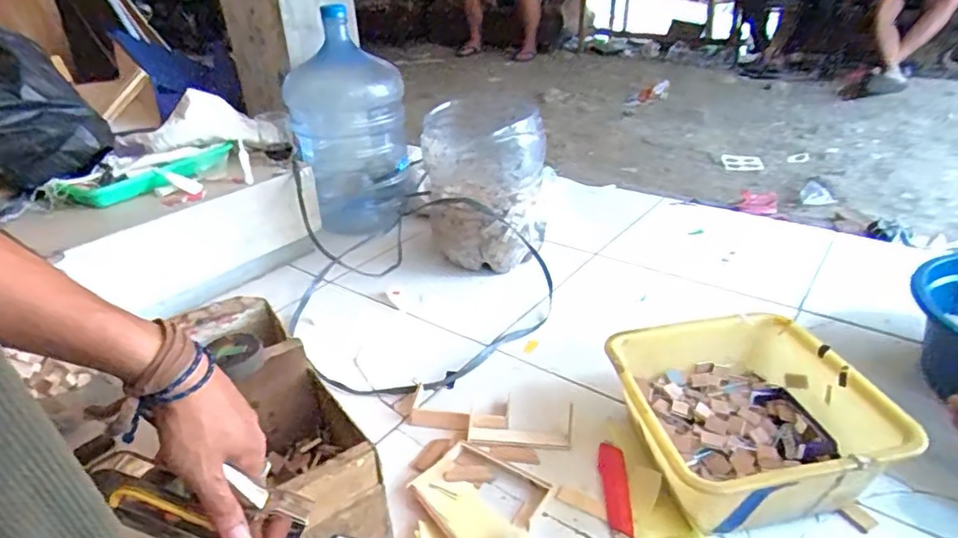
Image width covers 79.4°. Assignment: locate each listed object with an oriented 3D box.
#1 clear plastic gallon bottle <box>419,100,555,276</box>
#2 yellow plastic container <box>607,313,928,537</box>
[{"bbox_3d":[0.012,-0.180,1.206,0.245,0.316,0.282,-2,29,1],"label":"clear plastic gallon bottle"},{"bbox_3d":[0.315,0.185,0.709,0.268,0.127,0.266,-7,30,-8],"label":"yellow plastic container"}]

